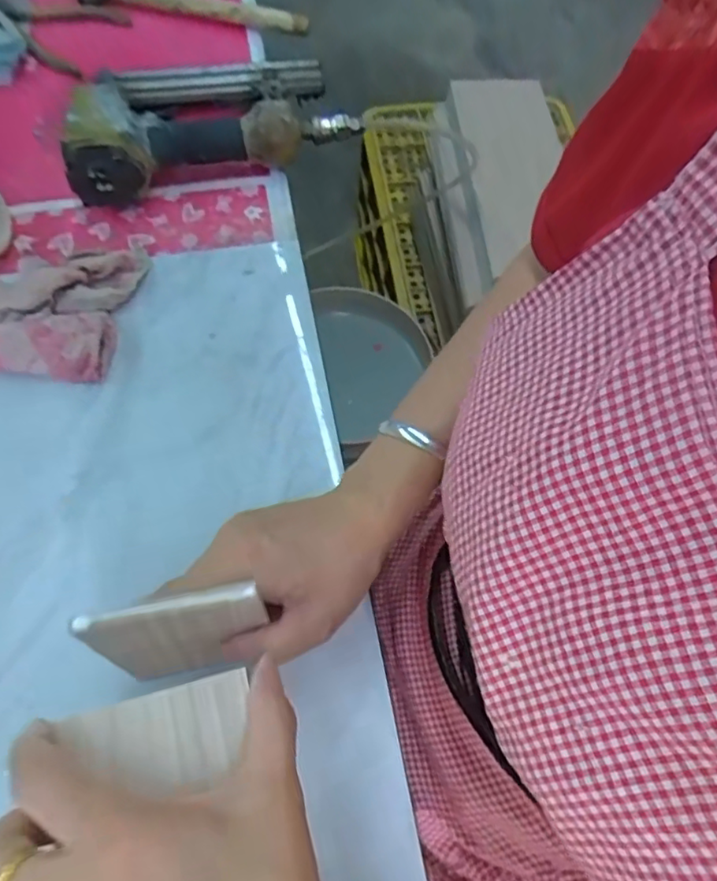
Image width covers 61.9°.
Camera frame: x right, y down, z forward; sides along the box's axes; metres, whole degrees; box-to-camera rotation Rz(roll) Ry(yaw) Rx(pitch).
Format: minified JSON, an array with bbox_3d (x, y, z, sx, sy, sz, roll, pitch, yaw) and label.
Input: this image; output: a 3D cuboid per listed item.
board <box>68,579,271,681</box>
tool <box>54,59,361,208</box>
[{"bbox_3d":[-0.089,0.103,0.315,0.085,0.095,0.005,-13,55,-4],"label":"board"},{"bbox_3d":[-0.136,-0.301,0.540,0.254,0.063,0.147,-18,68,-11],"label":"tool"}]

